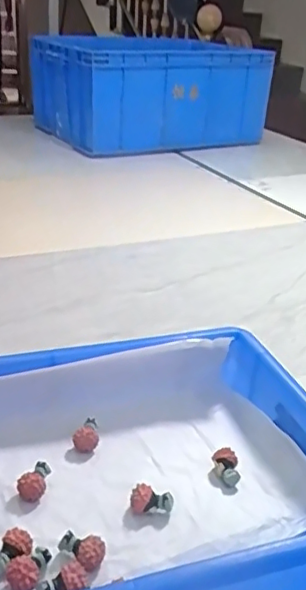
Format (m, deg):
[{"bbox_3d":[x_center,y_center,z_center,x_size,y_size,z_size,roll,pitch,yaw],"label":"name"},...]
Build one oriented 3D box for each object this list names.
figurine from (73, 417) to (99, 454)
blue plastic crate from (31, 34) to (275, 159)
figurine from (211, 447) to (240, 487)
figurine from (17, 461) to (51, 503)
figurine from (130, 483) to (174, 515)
[{"bbox_3d":[-0.054,0.112,0.481,0.020,0.021,0.025,1,26,-6],"label":"figurine"},{"bbox_3d":[-0.016,-0.524,1.574,0.496,0.247,0.398,-14,30,-32],"label":"blue plastic crate"},{"bbox_3d":[0.056,0.132,0.457,0.018,0.019,0.025,1,25,-4],"label":"figurine"},{"bbox_3d":[-0.086,0.133,0.429,0.019,0.018,0.028,3,25,-1],"label":"figurine"},{"bbox_3d":[-0.001,0.144,0.417,0.029,0.016,0.013,7,26,7],"label":"figurine"}]

